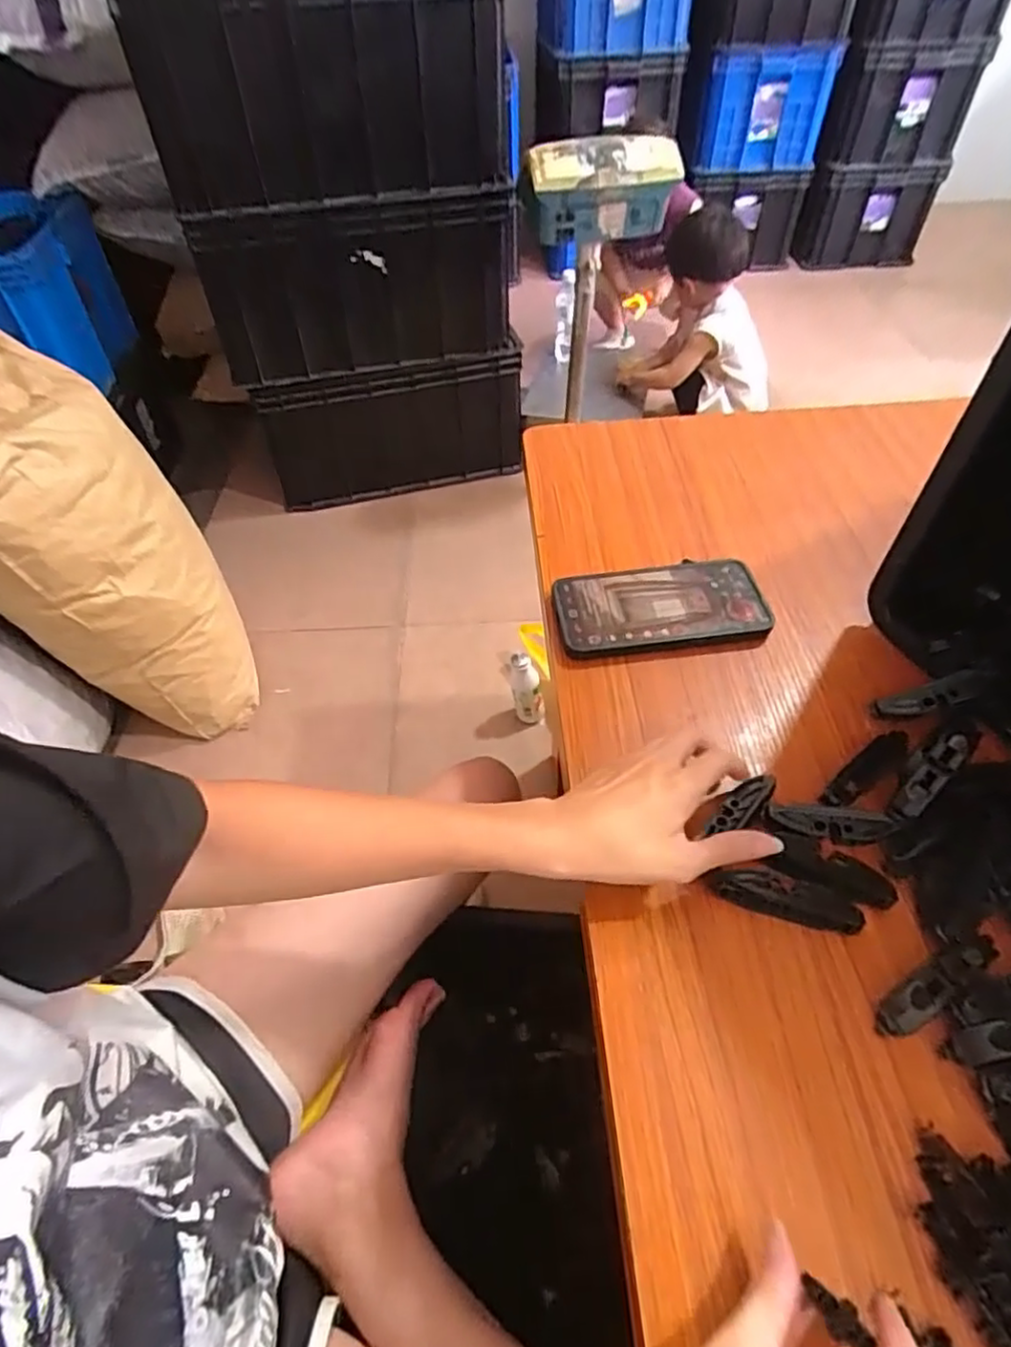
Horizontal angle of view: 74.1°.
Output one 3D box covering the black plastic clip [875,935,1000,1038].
[{"bbox_3d":[0.223,0.158,0.344,0.078,0.021,0.018,-27,54,-18],"label":"black plastic clip"}]

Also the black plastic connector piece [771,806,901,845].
[{"bbox_3d":[0.194,0.089,0.397,0.068,0.008,0.021,7,51,8],"label":"black plastic connector piece"}]

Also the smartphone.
[{"bbox_3d":[0.121,-0.051,0.525,0.160,0.018,0.082,-6,51,-2],"label":"smartphone"}]

